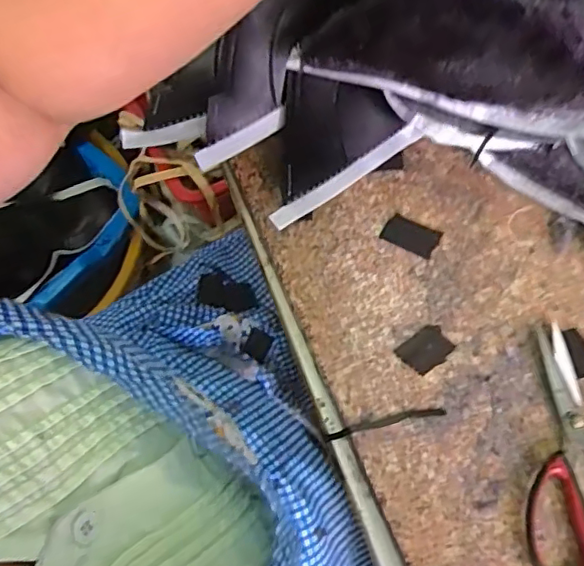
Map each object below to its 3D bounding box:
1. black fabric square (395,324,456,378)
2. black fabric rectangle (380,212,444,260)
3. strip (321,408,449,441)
[{"bbox_3d":[0.106,0.053,0.448,0.040,0.004,0.030,-36,77,-11],"label":"black fabric square"},{"bbox_3d":[0.101,-0.041,0.478,0.047,0.004,0.029,26,75,7],"label":"black fabric rectangle"},{"bbox_3d":[0.070,0.109,0.438,0.096,0.027,0.008,-16,74,7],"label":"strip"}]

